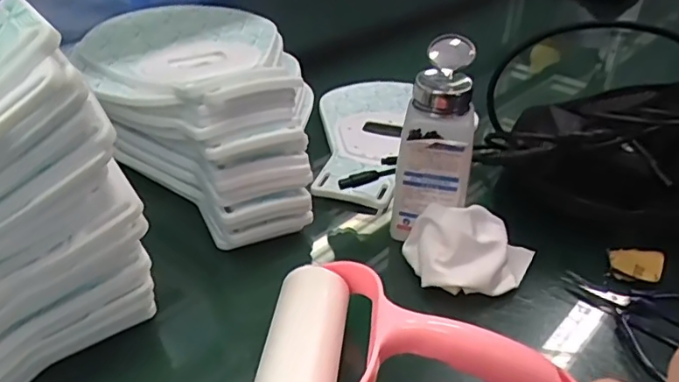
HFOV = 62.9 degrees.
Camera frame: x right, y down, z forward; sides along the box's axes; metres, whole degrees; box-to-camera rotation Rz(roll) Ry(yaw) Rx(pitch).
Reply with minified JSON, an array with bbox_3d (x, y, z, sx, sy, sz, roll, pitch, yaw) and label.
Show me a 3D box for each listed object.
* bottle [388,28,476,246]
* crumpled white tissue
[{"bbox_3d":[0.068,-0.037,0.411,0.051,0.137,0.067,3,34,2],"label":"bottle"},{"bbox_3d":[0.099,0.039,0.396,0.097,0.045,0.063,-2,34,-6],"label":"crumpled white tissue"}]

